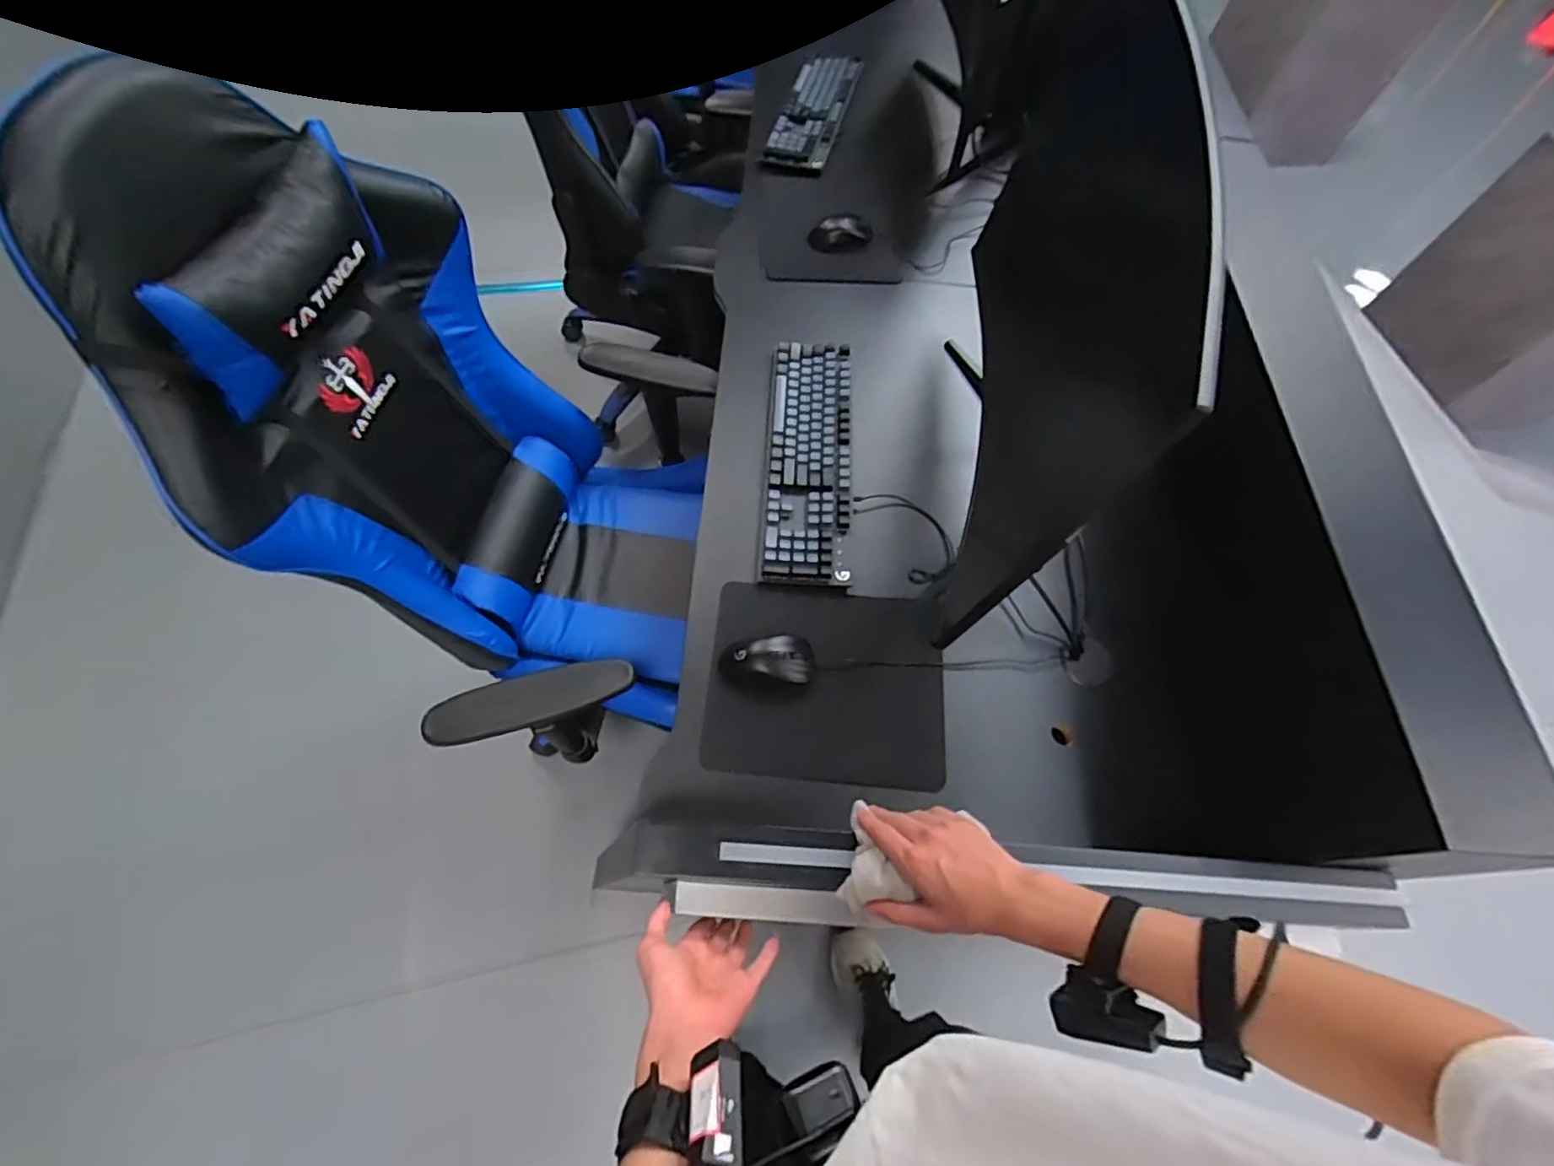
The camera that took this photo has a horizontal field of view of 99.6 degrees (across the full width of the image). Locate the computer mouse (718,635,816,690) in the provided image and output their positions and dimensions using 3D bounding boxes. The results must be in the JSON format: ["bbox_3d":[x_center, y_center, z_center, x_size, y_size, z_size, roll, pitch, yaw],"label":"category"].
[{"bbox_3d":[-0.013,0.099,0.837,0.118,0.035,0.066,-4,66,-3],"label":"computer mouse"}]

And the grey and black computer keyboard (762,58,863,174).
[{"bbox_3d":[0.081,-0.982,1.359,0.123,0.024,0.394,15,66,6],"label":"grey and black computer keyboard"}]

